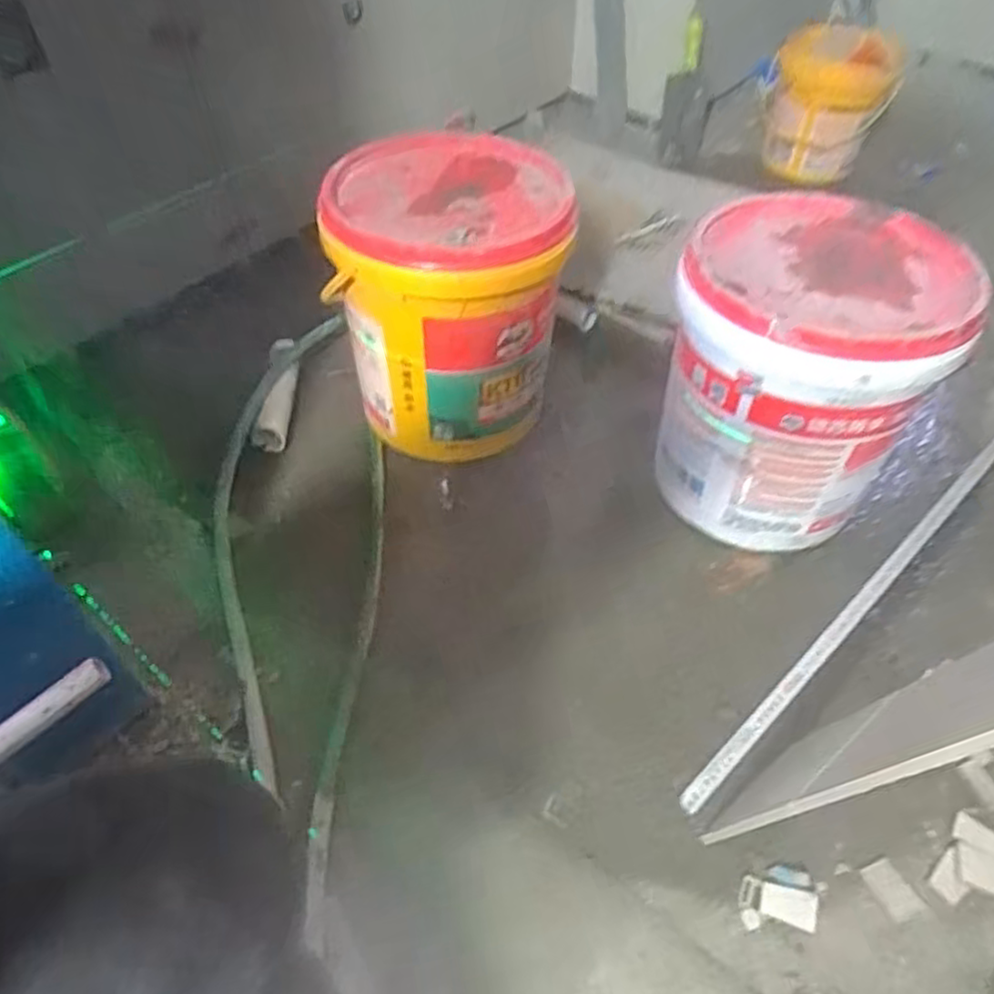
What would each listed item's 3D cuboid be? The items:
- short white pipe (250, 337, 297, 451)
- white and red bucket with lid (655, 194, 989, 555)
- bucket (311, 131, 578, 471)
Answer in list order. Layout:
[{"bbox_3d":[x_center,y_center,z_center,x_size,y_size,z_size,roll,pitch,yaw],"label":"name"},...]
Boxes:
[{"bbox_3d":[-0.335,-0.156,1.079,0.050,0.059,0.193,-2,51,-2],"label":"short white pipe"},{"bbox_3d":[0.364,-0.153,0.899,0.281,0.340,0.299,0,51,0],"label":"white and red bucket with lid"},{"bbox_3d":[-0.062,-0.260,0.991,0.300,0.346,0.276,1,51,0],"label":"bucket"}]

